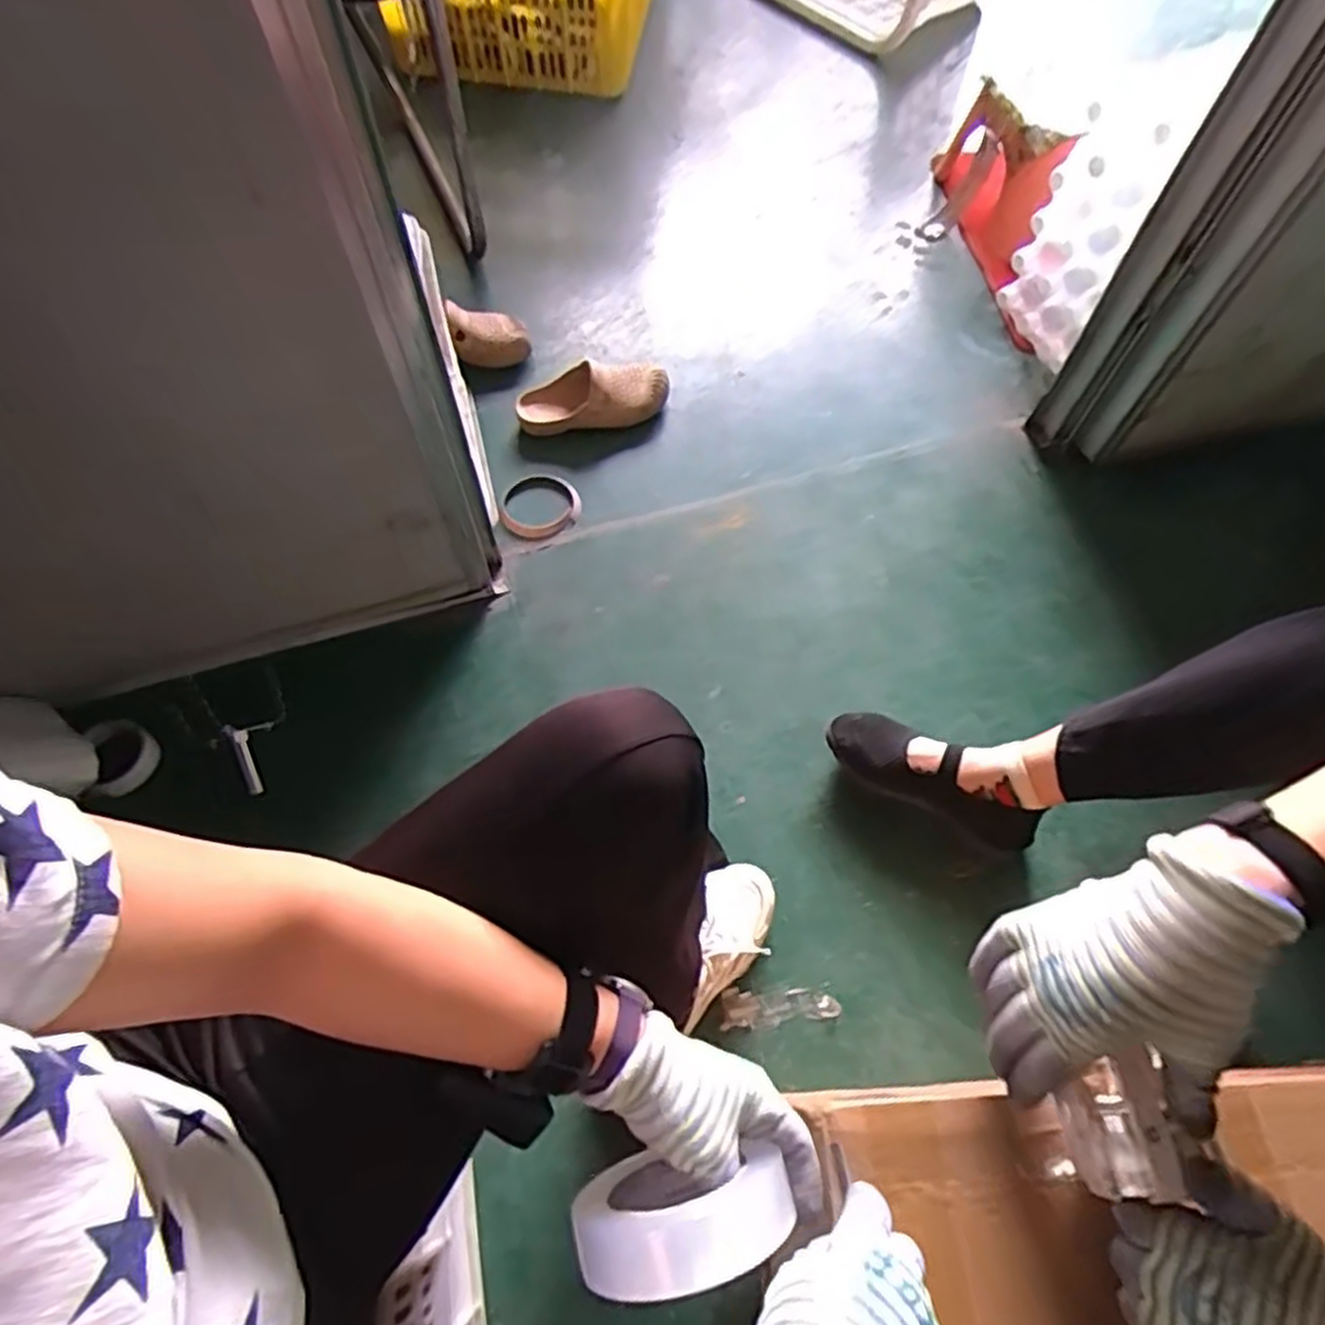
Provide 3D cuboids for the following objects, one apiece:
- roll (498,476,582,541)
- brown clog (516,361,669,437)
[{"bbox_3d":[-0.182,-0.236,1.157,0.118,0.024,0.112,0,63,-1],"label":"roll"},{"bbox_3d":[-0.109,-0.416,1.203,0.233,0.076,0.086,-6,63,-4],"label":"brown clog"}]

